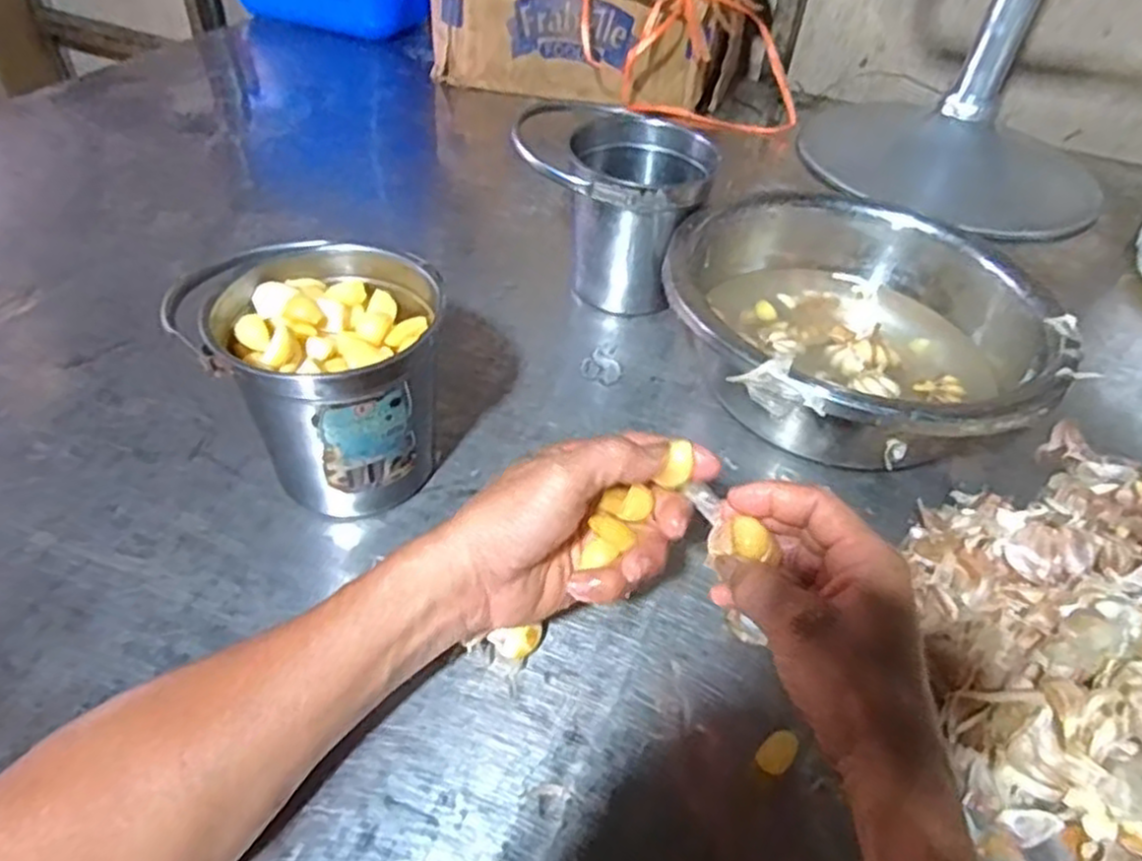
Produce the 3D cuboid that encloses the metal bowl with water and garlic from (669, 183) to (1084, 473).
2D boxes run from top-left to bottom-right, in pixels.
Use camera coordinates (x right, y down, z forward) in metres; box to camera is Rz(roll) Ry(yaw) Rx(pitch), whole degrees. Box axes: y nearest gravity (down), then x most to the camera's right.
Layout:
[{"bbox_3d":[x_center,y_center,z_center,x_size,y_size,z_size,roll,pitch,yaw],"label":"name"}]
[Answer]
[{"bbox_3d":[0.217,-0.065,0.589,0.245,0.123,0.278,-8,47,-11],"label":"metal bowl with water and garlic"}]

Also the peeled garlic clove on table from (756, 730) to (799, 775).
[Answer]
[{"bbox_3d":[0.109,0.170,0.395,0.023,0.008,0.016,-34,56,-31],"label":"peeled garlic clove on table"}]

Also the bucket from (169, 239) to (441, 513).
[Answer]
[{"bbox_3d":[-0.151,-0.028,0.488,0.141,0.132,0.126,-26,53,-26],"label":"bucket"}]

